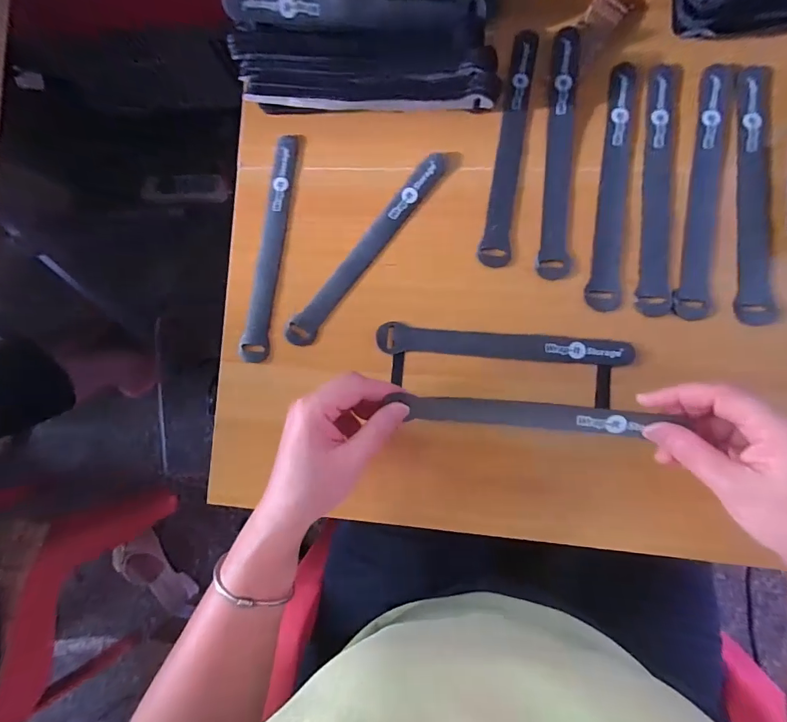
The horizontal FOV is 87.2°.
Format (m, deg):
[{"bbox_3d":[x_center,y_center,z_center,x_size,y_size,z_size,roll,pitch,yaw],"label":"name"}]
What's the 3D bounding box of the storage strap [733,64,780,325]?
[{"bbox_3d":[0.280,-0.132,0.319,0.025,0.008,0.207,4,84,14],"label":"storage strap"}]

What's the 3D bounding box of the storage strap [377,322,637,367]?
[{"bbox_3d":[0.086,-0.013,0.333,0.195,0.008,0.023,3,85,6],"label":"storage strap"}]

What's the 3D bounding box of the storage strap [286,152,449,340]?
[{"bbox_3d":[-0.022,-0.094,0.352,0.026,0.004,0.197,40,90,8],"label":"storage strap"}]

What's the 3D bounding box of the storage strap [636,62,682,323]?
[{"bbox_3d":[0.214,-0.140,0.332,0.025,0.005,0.208,6,85,7],"label":"storage strap"}]

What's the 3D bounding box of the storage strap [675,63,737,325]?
[{"bbox_3d":[0.248,-0.138,0.327,0.025,0.004,0.211,10,86,7],"label":"storage strap"}]

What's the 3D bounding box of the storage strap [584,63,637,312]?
[{"bbox_3d":[0.177,-0.142,0.334,0.024,0.004,0.203,6,85,7],"label":"storage strap"}]

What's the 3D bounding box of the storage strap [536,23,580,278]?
[{"bbox_3d":[0.137,-0.168,0.336,0.025,0.009,0.203,5,85,7],"label":"storage strap"}]

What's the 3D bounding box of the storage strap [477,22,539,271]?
[{"bbox_3d":[0.099,-0.179,0.347,0.024,0.006,0.205,10,86,7],"label":"storage strap"}]

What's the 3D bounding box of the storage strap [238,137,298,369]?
[{"bbox_3d":[-0.107,-0.101,0.365,0.023,0.006,0.203,8,85,7],"label":"storage strap"}]

